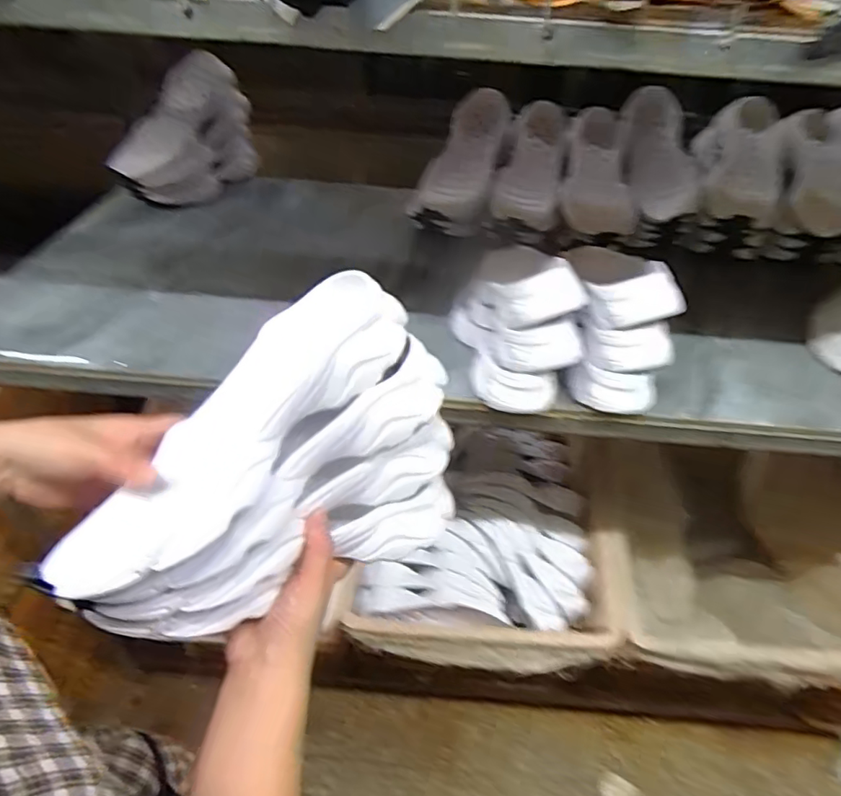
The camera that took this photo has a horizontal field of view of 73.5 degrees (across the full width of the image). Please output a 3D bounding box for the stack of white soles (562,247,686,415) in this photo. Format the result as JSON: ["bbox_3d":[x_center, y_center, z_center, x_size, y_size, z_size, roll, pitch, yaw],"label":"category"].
[{"bbox_3d":[0.223,-0.077,0.641,0.124,0.146,0.111,13,42,13],"label":"stack of white soles"}]

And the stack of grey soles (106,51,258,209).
[{"bbox_3d":[-0.425,-0.480,1.026,0.109,0.195,0.283,14,42,14],"label":"stack of grey soles"}]

